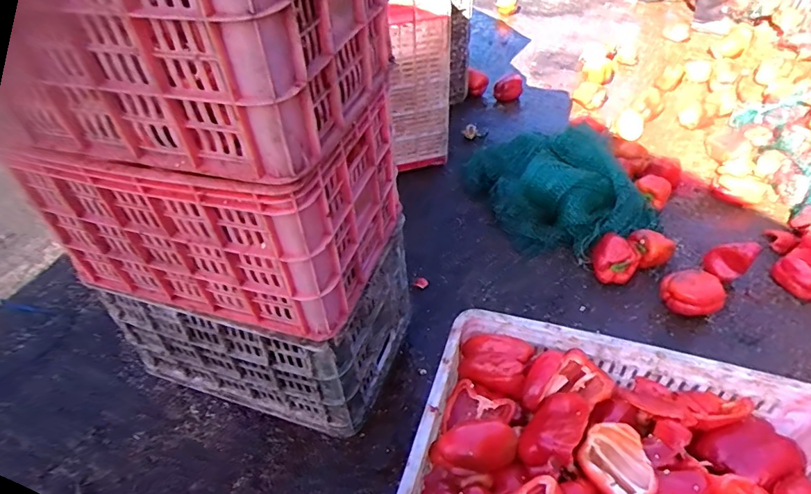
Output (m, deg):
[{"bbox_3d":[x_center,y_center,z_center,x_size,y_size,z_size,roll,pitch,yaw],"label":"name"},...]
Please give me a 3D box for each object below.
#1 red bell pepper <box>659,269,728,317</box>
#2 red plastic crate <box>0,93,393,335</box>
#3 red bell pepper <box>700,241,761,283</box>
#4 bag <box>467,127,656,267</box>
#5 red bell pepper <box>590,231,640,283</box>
[{"bbox_3d":[0.628,0.105,1.071,0.110,0.076,0.095,0,44,4],"label":"red bell pepper"},{"bbox_3d":[-0.283,-0.088,0.779,0.460,0.280,0.311,11,46,15],"label":"red plastic crate"},{"bbox_3d":[0.736,0.032,1.113,0.089,0.106,0.060,32,54,32],"label":"red bell pepper"},{"bbox_3d":[0.407,-0.183,1.326,0.359,0.178,0.454,-16,45,-12],"label":"bag"},{"bbox_3d":[0.494,0.032,1.153,0.098,0.083,0.100,-2,44,2],"label":"red bell pepper"}]

